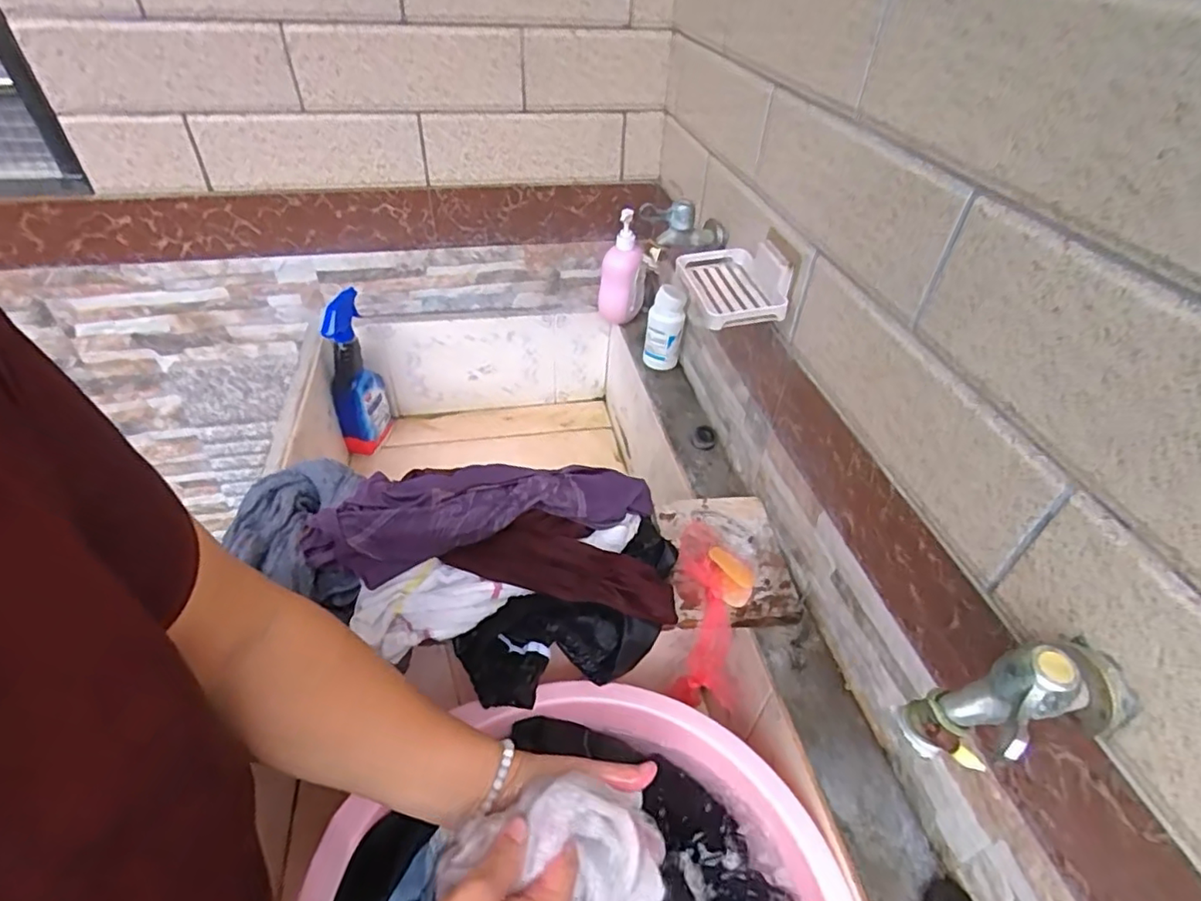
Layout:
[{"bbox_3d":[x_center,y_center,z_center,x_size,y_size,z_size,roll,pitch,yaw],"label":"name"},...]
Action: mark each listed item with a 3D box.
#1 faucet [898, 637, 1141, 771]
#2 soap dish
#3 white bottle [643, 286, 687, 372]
[{"bbox_3d":[0.217,0.123,0.301,0.107,0.069,0.043,-8,43,-13],"label":"faucet"},{"bbox_3d":[0.138,-0.178,0.622,0.096,0.048,0.144,-4,43,-8],"label":"soap dish"},{"bbox_3d":[0.099,-0.186,0.931,0.055,0.131,0.046,8,42,5],"label":"white bottle"}]

